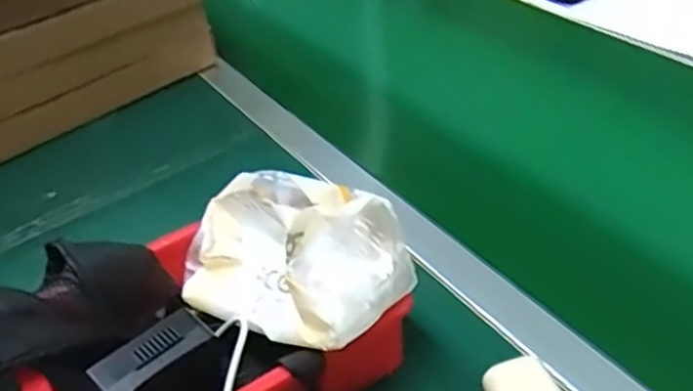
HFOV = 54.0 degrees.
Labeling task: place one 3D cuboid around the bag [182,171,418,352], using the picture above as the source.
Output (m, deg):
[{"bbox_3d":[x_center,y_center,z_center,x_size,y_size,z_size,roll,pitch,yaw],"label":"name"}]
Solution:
[{"bbox_3d":[-0.042,0.035,0.465,0.168,0.084,0.103,27,50,35],"label":"bag"}]

